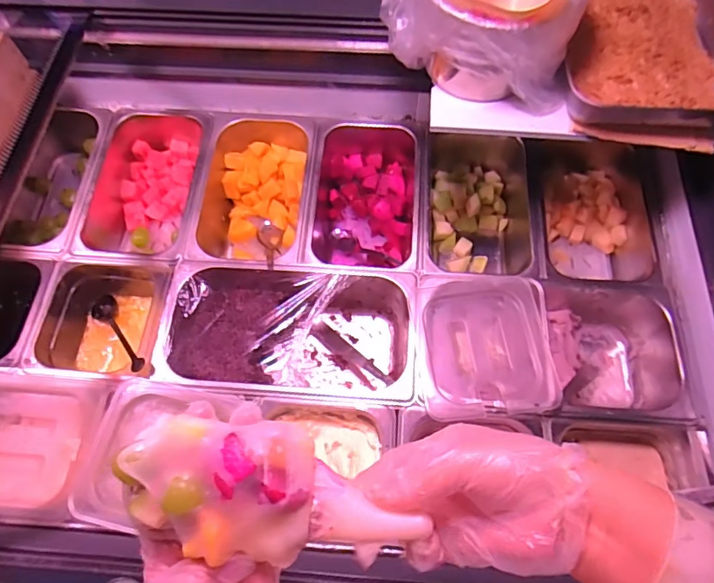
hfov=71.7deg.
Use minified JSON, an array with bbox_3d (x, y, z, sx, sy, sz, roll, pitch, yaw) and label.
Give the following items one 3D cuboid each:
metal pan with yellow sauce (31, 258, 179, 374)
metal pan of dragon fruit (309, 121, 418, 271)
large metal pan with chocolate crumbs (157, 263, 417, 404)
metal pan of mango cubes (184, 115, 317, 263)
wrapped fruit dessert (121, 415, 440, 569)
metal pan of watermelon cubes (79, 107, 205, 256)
[{"bbox_3d":[-0.329,0.042,0.682,0.165,0.096,0.158,6,66,2],"label":"metal pan with yellow sauce"},{"bbox_3d":[0.013,-0.137,0.752,0.150,0.089,0.258,2,66,1],"label":"metal pan of dragon fruit"},{"bbox_3d":[-0.086,0.062,0.671,0.323,0.111,0.171,5,66,2],"label":"large metal pan with chocolate crumbs"},{"bbox_3d":[-0.149,-0.141,0.757,0.165,0.098,0.247,3,66,1],"label":"metal pan of mango cubes"},{"bbox_3d":[-0.058,0.123,0.301,0.164,0.046,0.080,17,66,-6],"label":"wrapped fruit dessert"},{"bbox_3d":[-0.321,-0.161,0.774,0.174,0.088,0.266,1,66,0],"label":"metal pan of watermelon cubes"}]

